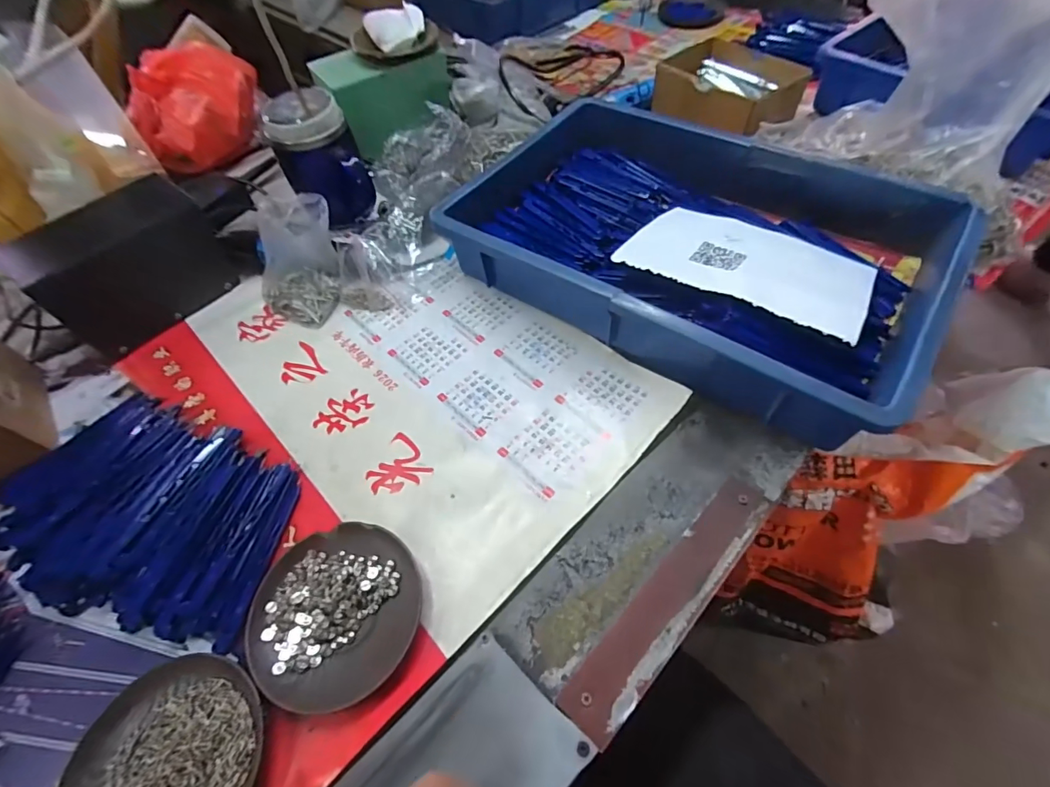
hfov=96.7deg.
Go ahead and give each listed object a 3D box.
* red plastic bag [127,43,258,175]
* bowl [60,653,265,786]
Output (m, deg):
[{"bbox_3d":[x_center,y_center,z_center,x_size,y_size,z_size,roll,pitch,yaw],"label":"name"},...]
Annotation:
[{"bbox_3d":[-0.452,-0.401,0.650,0.116,0.111,0.148,15,59,14],"label":"red plastic bag"},{"bbox_3d":[-0.213,0.225,0.279,0.113,0.015,0.113,-2,56,3],"label":"bowl"}]

